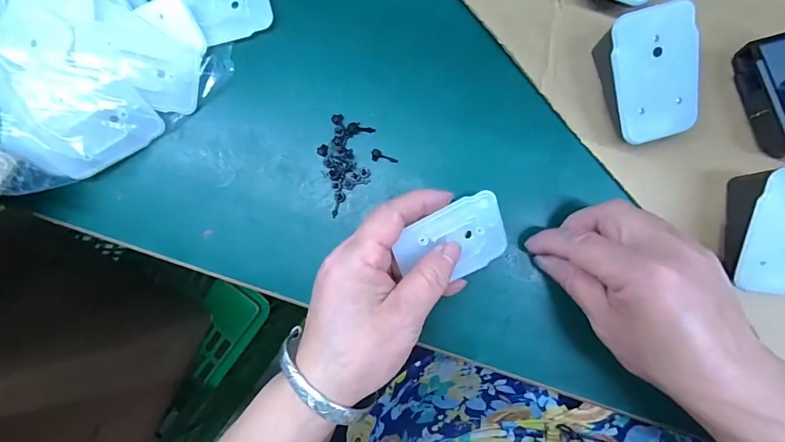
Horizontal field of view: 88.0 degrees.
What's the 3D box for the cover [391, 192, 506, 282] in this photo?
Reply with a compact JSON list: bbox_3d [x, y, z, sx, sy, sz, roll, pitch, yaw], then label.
[{"bbox_3d":[0.037,0.015,0.242,0.070,0.007,0.045,-25,108,-10],"label":"cover"}]

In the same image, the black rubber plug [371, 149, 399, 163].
[{"bbox_3d":[-0.005,-0.042,0.268,0.018,0.004,0.008,13,87,-7],"label":"black rubber plug"}]

